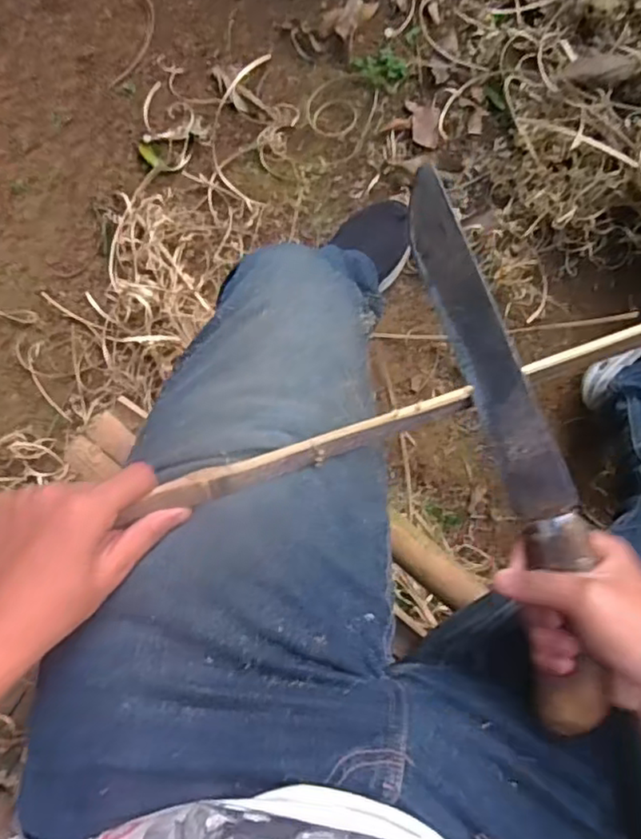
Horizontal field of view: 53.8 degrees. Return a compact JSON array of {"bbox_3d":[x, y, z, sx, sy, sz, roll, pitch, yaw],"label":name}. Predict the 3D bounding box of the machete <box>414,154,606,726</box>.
[{"bbox_3d":[0.115,0.008,0.391,0.050,0.021,0.351,-16,79,6],"label":"machete"}]

